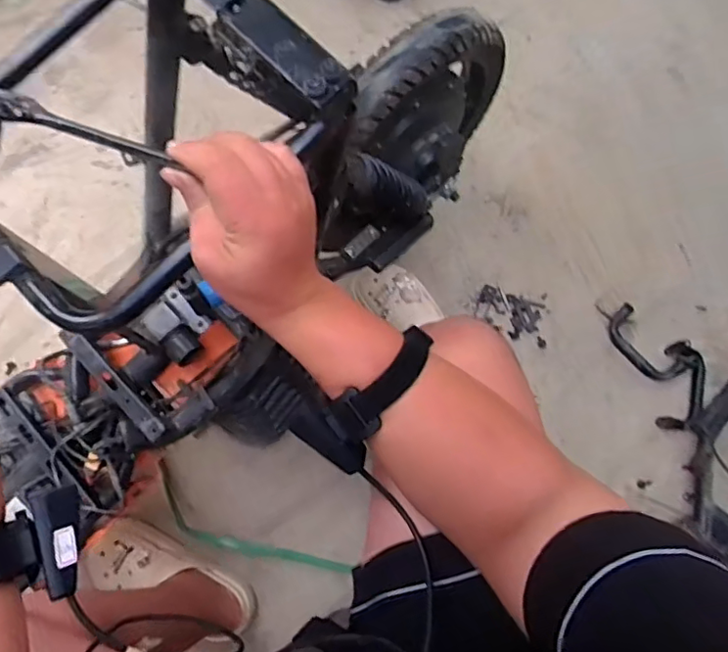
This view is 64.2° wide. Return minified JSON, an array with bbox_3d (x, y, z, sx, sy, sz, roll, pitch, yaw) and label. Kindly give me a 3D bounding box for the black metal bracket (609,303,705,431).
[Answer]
[{"bbox_3d":[0.527,0.064,1.012,0.121,0.023,0.225,-20,79,-3],"label":"black metal bracket"}]

